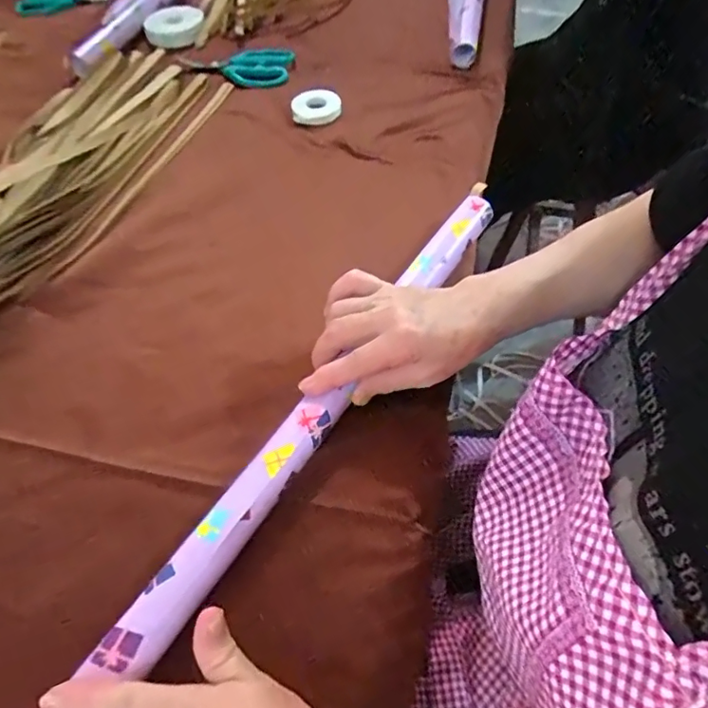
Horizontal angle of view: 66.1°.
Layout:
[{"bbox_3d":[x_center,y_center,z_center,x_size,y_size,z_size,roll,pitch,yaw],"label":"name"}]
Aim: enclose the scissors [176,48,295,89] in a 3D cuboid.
[{"bbox_3d":[-0.149,-0.363,0.690,0.145,0.015,0.083,-8,54,-3],"label":"scissors"}]

